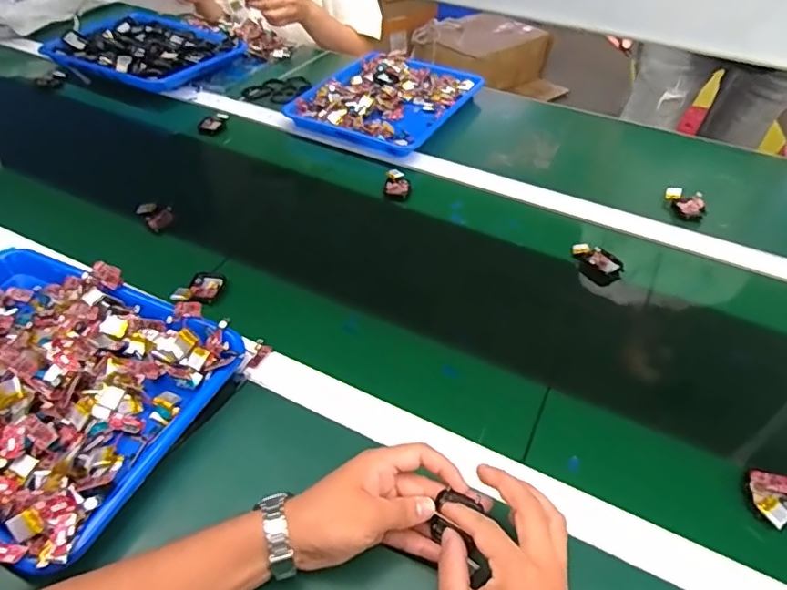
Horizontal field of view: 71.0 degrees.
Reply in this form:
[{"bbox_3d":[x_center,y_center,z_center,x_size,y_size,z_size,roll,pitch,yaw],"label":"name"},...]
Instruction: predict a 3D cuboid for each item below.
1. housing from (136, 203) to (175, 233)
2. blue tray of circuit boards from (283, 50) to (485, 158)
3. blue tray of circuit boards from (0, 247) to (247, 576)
[{"bbox_3d":[-0.317,-0.107,0.735,0.034,0.018,0.049,-34,55,-30],"label":"housing"},{"bbox_3d":[-0.006,-0.350,0.984,0.248,0.038,0.306,21,48,18],"label":"blue tray of circuit boards"},{"bbox_3d":[-0.339,0.076,0.521,0.330,0.063,0.258,20,48,17],"label":"blue tray of circuit boards"}]

